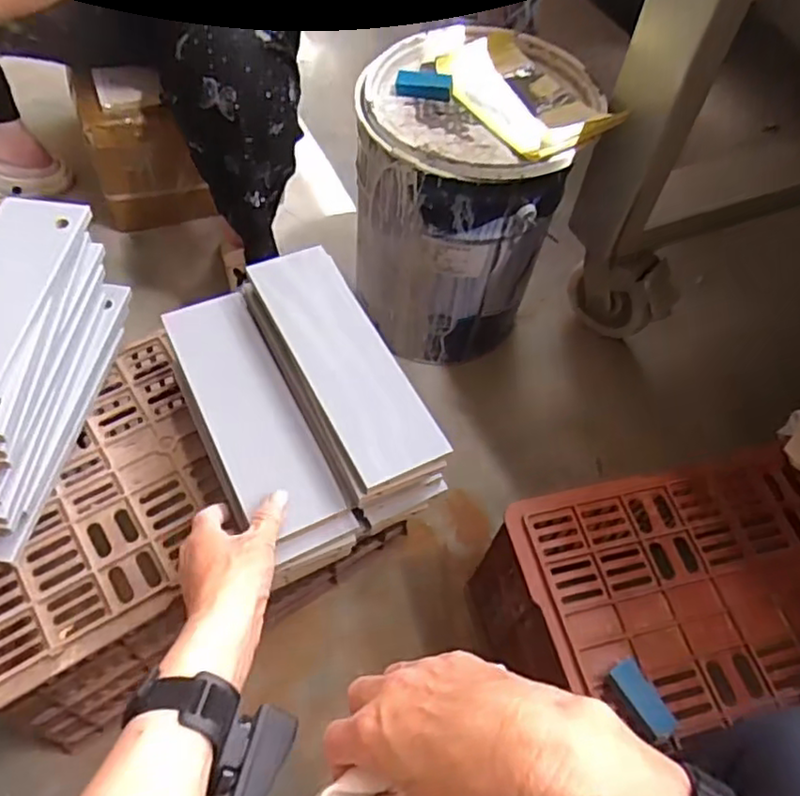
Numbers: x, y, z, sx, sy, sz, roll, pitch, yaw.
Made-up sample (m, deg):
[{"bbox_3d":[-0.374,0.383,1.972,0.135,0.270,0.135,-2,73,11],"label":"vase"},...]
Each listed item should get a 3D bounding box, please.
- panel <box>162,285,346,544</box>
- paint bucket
[{"bbox_3d":[-0.139,0.006,0.608,0.085,0.013,0.256,-24,63,-18],"label":"panel"},{"bbox_3d":[0.088,-0.262,0.949,0.267,0.390,0.258,2,55,-2],"label":"paint bucket"}]

